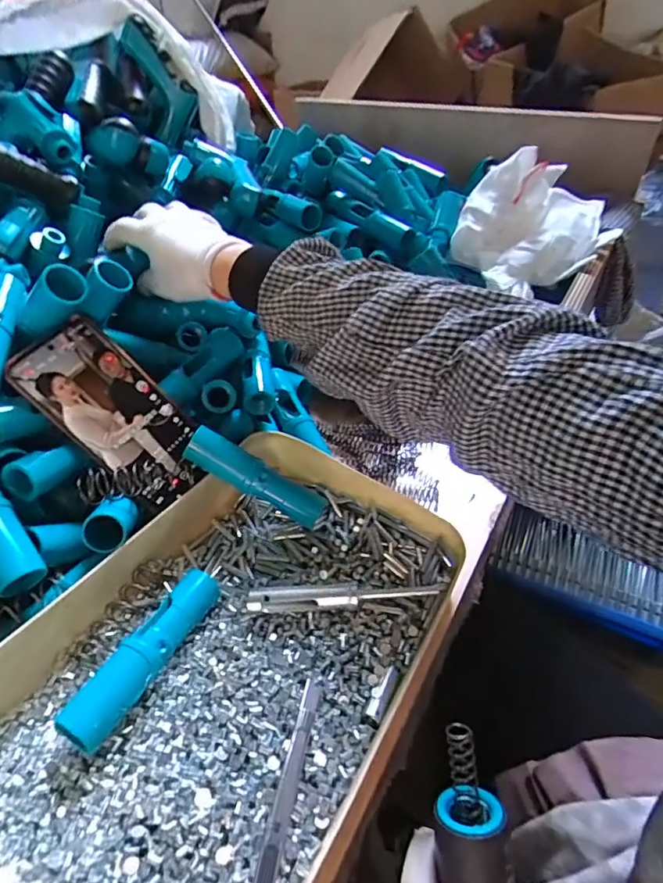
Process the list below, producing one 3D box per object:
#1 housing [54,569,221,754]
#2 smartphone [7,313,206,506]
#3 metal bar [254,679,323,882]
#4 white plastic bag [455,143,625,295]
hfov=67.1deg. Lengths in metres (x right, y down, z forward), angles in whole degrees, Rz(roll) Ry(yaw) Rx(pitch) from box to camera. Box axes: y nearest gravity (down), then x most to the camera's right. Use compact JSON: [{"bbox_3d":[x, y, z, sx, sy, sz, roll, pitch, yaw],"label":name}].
[{"bbox_3d":[-0.116,0.135,0.321,0.028,0.030,0.119,16,47,21],"label":"housing"},{"bbox_3d":[-0.164,-0.022,0.389,0.074,0.153,0.013,-51,16,-30],"label":"smartphone"},{"bbox_3d":[-0.026,0.195,0.259,0.011,0.011,0.143,13,44,6],"label":"metal bar"},{"bbox_3d":[0.238,-0.253,0.575,0.188,0.099,0.137,-24,47,-20],"label":"white plastic bag"}]

